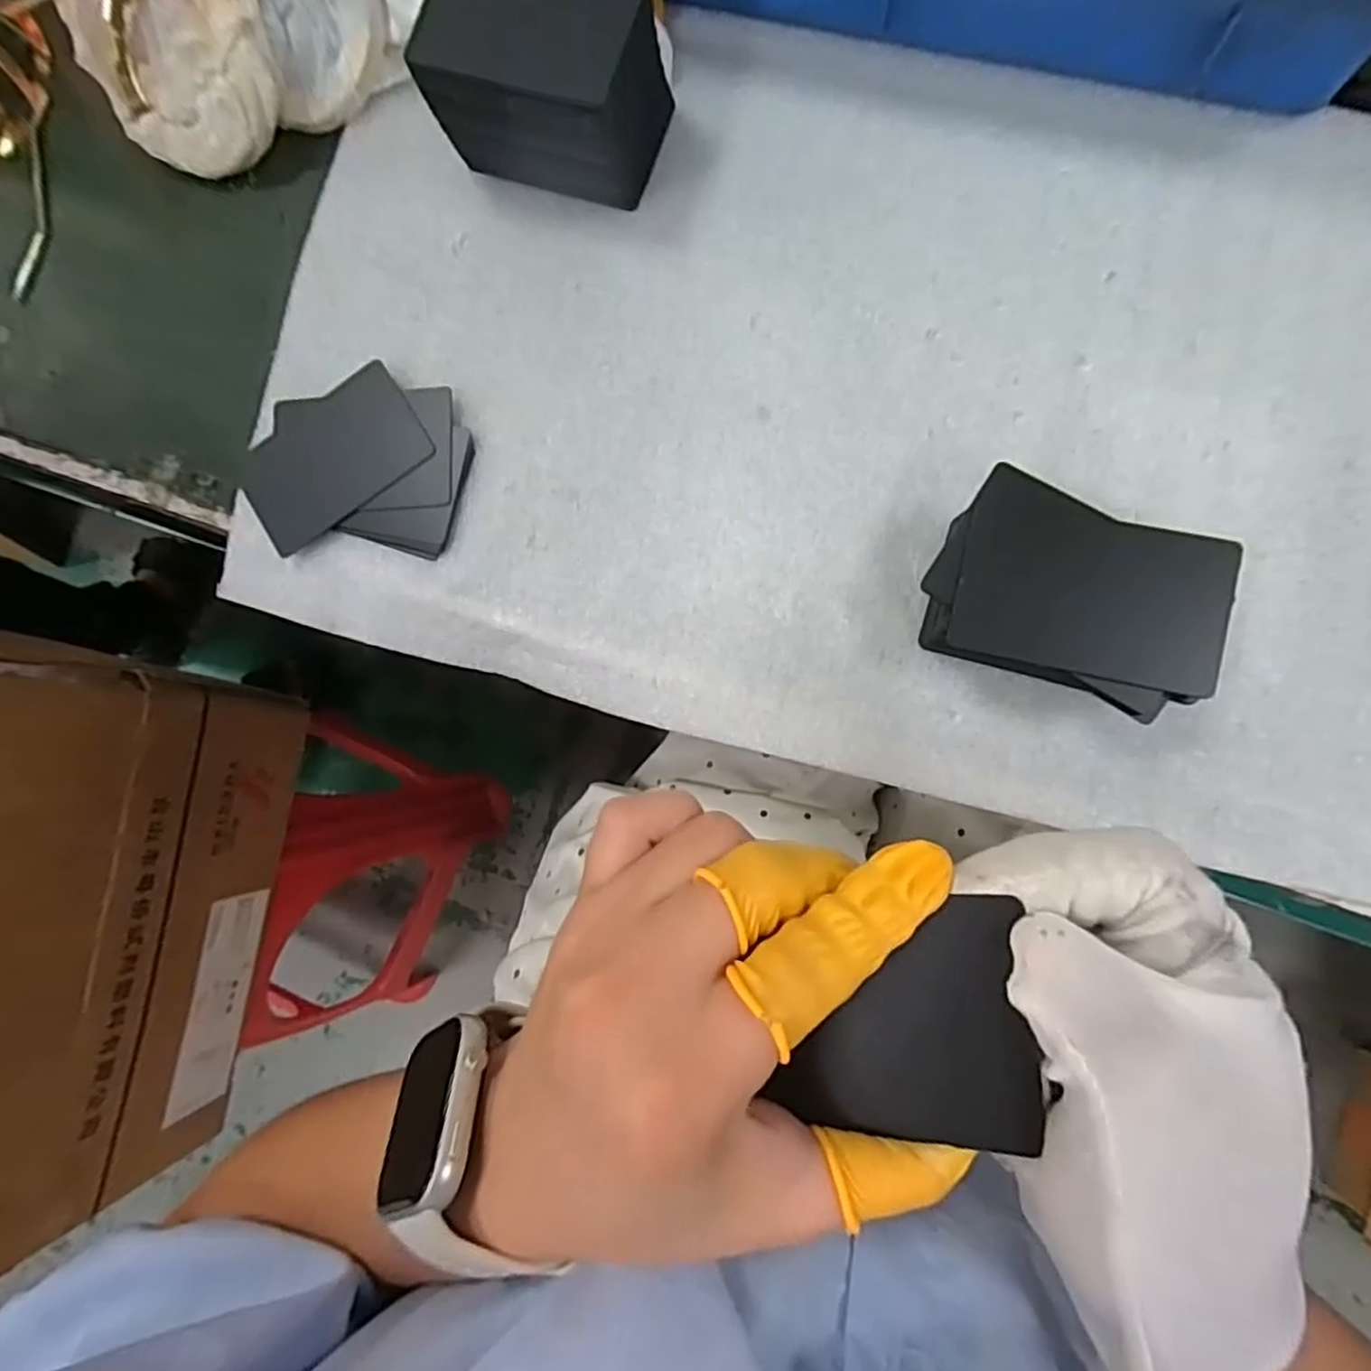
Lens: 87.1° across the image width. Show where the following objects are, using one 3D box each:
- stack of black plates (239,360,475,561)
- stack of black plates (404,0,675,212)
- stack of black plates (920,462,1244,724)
[{"bbox_3d":[-0.148,-0.099,0.320,0.103,0.008,0.079,1,85,8],"label":"stack of black plates"},{"bbox_3d":[-0.055,-0.250,0.294,0.085,0.061,0.064,18,88,9],"label":"stack of black plates"},{"bbox_3d":[0.137,-0.029,0.262,0.093,0.036,0.065,23,89,9],"label":"stack of black plates"}]

